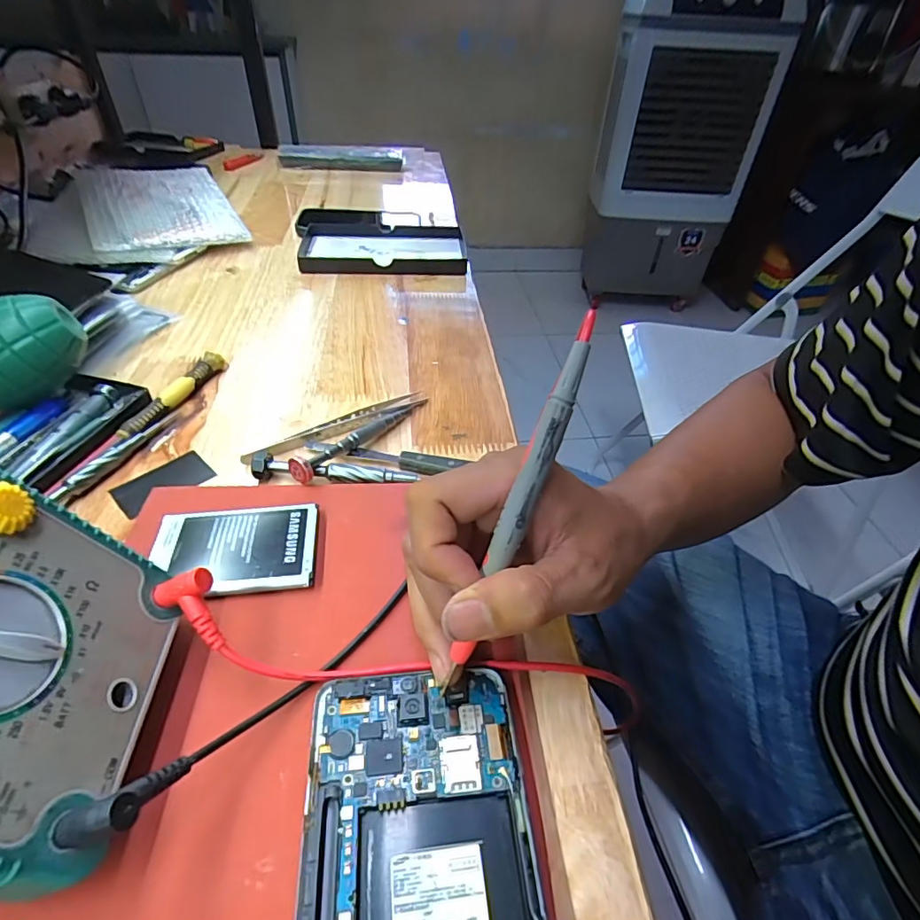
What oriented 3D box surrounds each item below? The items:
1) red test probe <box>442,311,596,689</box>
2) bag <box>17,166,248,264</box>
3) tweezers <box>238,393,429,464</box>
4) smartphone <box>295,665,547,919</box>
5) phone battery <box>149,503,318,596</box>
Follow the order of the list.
[{"bbox_3d":[0.022,0.021,0.192,0.009,0.157,0.010,23,8,21],"label":"red test probe"},{"bbox_3d":[-0.361,-0.274,0.577,0.199,0.043,0.251,-20,47,-23],"label":"bag"},{"bbox_3d":[-0.080,-0.023,0.347,0.130,0.008,0.015,-26,49,-28],"label":"tweezers"},{"bbox_3d":[-0.012,0.141,0.163,0.077,0.006,0.146,-3,42,-6],"label":"smartphone"},{"bbox_3d":[-0.114,0.046,0.260,0.081,0.009,0.052,-5,43,-9],"label":"phone battery"}]

